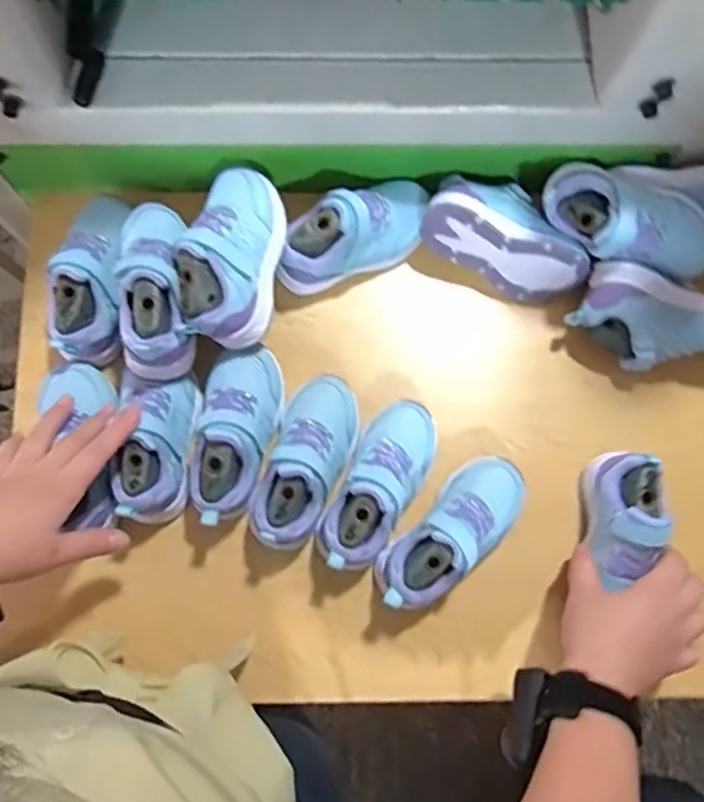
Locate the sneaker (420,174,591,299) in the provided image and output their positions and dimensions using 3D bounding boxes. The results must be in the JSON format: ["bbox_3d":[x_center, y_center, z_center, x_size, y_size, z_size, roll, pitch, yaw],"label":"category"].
[{"bbox_3d":[0.146,-0.157,0.621,0.151,0.061,0.083,22,80,3],"label":"sneaker"}]

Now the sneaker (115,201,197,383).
[{"bbox_3d":[-0.166,-0.101,0.563,0.065,0.063,0.156,0,80,-1],"label":"sneaker"}]

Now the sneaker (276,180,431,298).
[{"bbox_3d":[0.002,-0.154,0.613,0.147,0.075,0.060,-26,81,-6],"label":"sneaker"}]

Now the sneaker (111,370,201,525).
[{"bbox_3d":[-0.169,0.038,0.570,0.061,0.065,0.125,-1,80,-1],"label":"sneaker"}]

